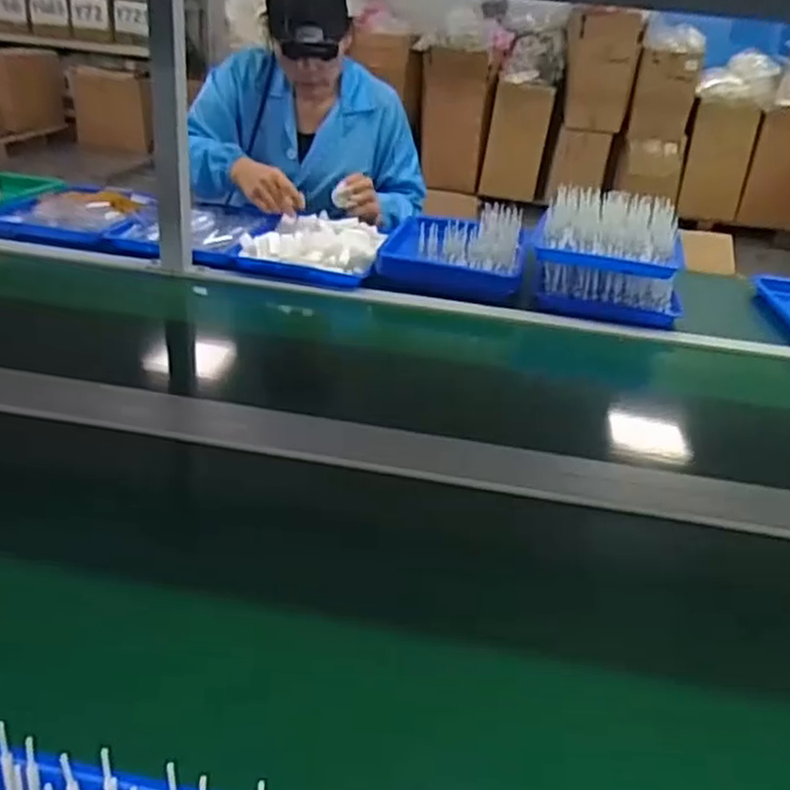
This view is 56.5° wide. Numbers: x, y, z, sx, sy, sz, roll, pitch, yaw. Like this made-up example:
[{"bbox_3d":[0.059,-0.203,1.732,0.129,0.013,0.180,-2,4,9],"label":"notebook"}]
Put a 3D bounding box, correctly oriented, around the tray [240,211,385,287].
[{"bbox_3d":[-0.146,-0.277,1.358,0.239,0.056,0.282,7,27,2],"label":"tray"}]

